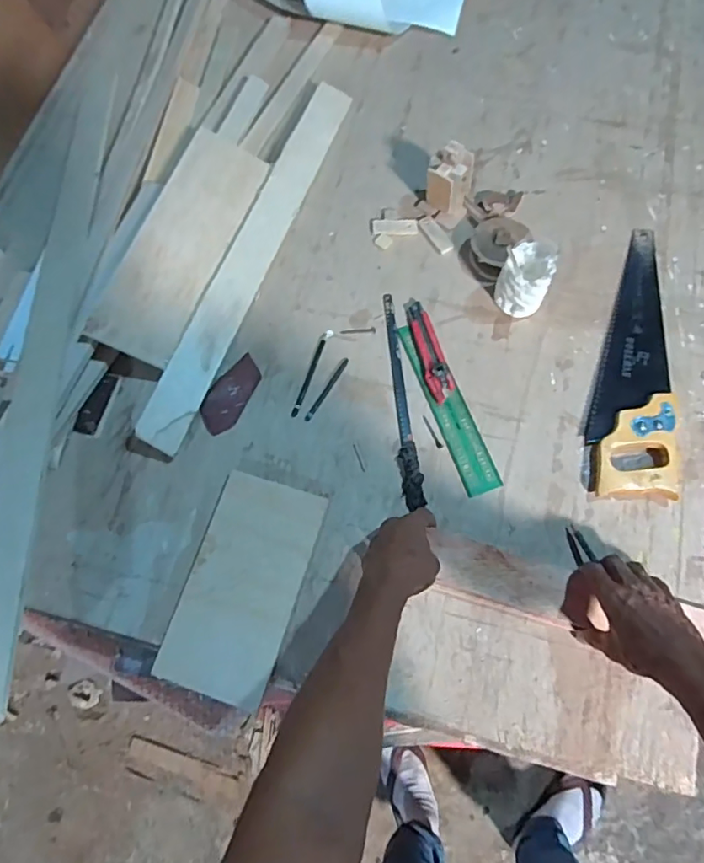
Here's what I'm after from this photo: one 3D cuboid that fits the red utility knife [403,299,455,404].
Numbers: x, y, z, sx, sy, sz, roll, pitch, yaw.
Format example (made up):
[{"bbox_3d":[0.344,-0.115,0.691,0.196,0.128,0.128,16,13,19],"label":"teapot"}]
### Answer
[{"bbox_3d":[0.105,-0.117,0.731,0.034,0.019,0.164,-13,70,-3],"label":"red utility knife"}]

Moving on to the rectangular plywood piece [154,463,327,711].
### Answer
[{"bbox_3d":[-0.128,0.180,0.637,0.127,0.014,0.247,16,71,7],"label":"rectangular plywood piece"}]

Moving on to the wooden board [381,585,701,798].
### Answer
[{"bbox_3d":[0.210,0.289,0.594,0.312,0.022,0.140,15,71,7],"label":"wooden board"}]

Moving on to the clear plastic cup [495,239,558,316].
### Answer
[{"bbox_3d":[0.232,-0.204,0.714,0.066,0.094,0.069,-1,70,1],"label":"clear plastic cup"}]

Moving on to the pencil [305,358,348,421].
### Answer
[{"bbox_3d":[-0.034,-0.058,0.725,0.011,0.004,0.104,28,73,11],"label":"pencil"}]

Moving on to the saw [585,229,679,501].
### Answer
[{"bbox_3d":[0.381,-0.105,0.712,0.100,0.027,0.399,12,71,6],"label":"saw"}]

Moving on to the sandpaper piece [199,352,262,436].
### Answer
[{"bbox_3d":[-0.161,-0.049,0.712,0.049,0.008,0.108,30,89,-3],"label":"sandpaper piece"}]

